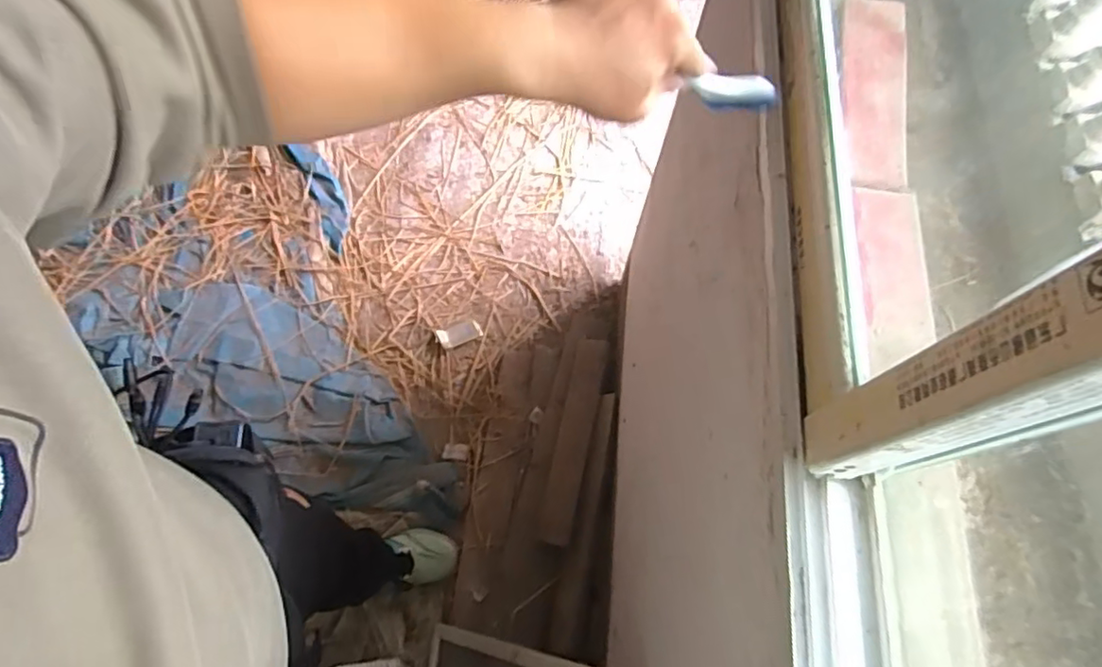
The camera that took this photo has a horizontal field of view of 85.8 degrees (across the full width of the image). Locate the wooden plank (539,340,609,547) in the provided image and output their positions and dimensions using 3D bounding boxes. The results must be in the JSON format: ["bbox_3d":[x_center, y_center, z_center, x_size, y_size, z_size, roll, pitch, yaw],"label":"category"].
[{"bbox_3d":[0.056,0.240,1.389,0.082,0.017,0.482,1,65,25],"label":"wooden plank"}]

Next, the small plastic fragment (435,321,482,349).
[{"bbox_3d":[-0.236,0.003,1.539,0.111,0.004,0.056,-16,69,-10],"label":"small plastic fragment"}]

